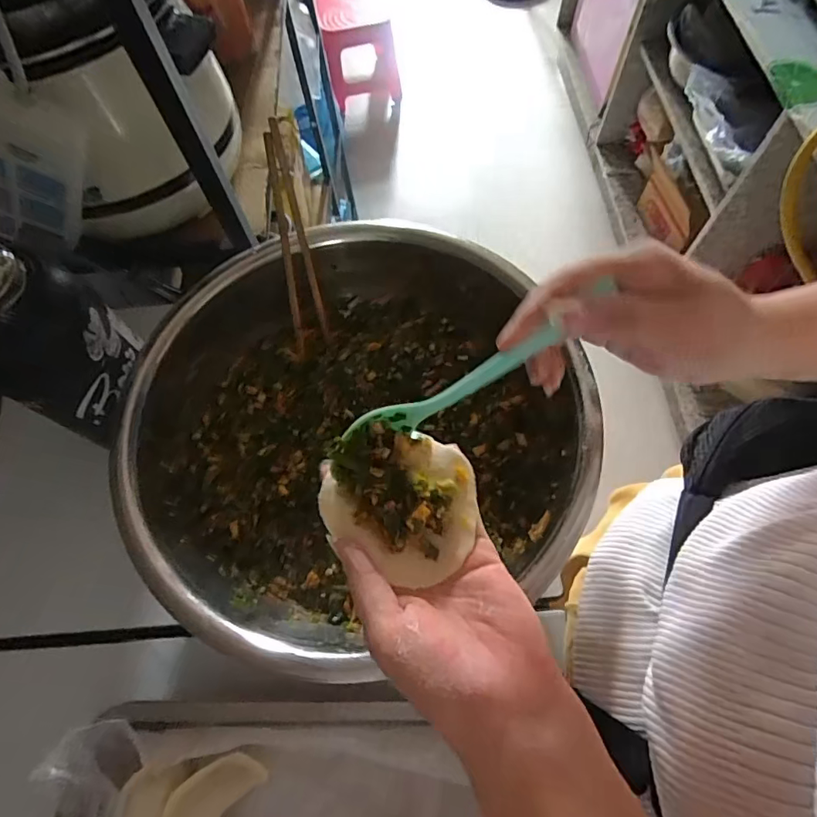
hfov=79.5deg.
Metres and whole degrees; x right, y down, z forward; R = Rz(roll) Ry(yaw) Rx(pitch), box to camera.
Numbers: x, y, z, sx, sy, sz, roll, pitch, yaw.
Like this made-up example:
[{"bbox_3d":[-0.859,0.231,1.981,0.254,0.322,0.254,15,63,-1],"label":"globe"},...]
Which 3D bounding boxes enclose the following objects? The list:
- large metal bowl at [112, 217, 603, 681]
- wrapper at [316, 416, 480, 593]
[{"bbox_3d":[-0.038,0.011,0.402,0.320,0.091,0.325,-1,66,2],"label":"large metal bowl"},{"bbox_3d":[-0.002,0.047,0.269,0.084,0.028,0.074,33,72,16],"label":"wrapper"}]

